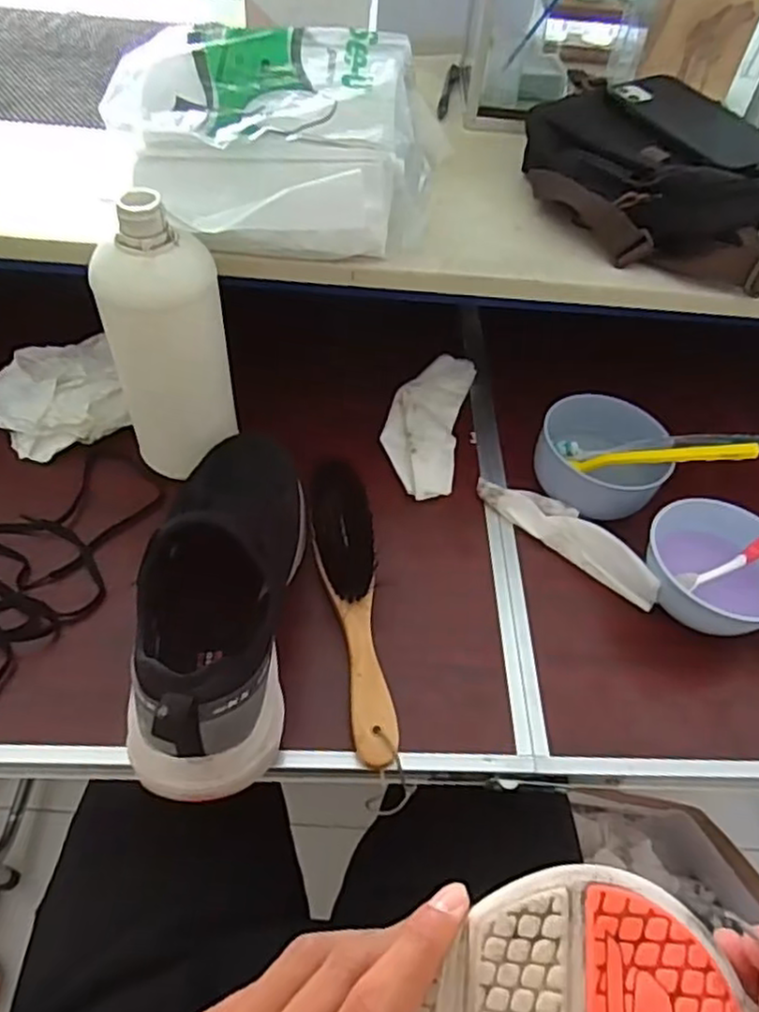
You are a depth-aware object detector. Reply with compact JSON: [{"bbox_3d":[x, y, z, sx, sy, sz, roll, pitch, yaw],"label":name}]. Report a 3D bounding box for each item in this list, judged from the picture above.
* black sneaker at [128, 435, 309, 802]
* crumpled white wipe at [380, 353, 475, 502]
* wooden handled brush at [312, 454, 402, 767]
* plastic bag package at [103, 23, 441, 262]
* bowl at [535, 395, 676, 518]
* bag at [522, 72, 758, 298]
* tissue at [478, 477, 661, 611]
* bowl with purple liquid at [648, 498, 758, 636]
[{"bbox_3d":[-0.101,0.044,0.444,0.090,0.099,0.272,4,52,-3],"label":"black sneaker"},{"bbox_3d":[0.044,-0.080,0.631,0.069,0.014,0.176,13,52,4],"label":"crumpled white wipe"},{"bbox_3d":[-0.021,0.068,0.494,0.044,0.033,0.234,-3,52,-8],"label":"wooden handled brush"},{"bbox_3d":[-0.070,-0.289,0.531,0.241,0.098,0.217,5,52,-2],"label":"plastic bag package"},{"bbox_3d":[0.189,-0.042,0.576,0.108,0.053,0.094,29,55,16],"label":"bowl"},{"bbox_3d":[0.230,-0.274,0.573,0.239,0.081,0.172,25,54,14],"label":"bag"},{"bbox_3d":[0.155,0.019,0.546,0.040,0.026,0.162,-34,62,-28],"label":"tissue"},{"bbox_3d":[0.266,0.050,0.528,0.108,0.052,0.107,3,52,-3],"label":"bowl with purple liquid"}]

